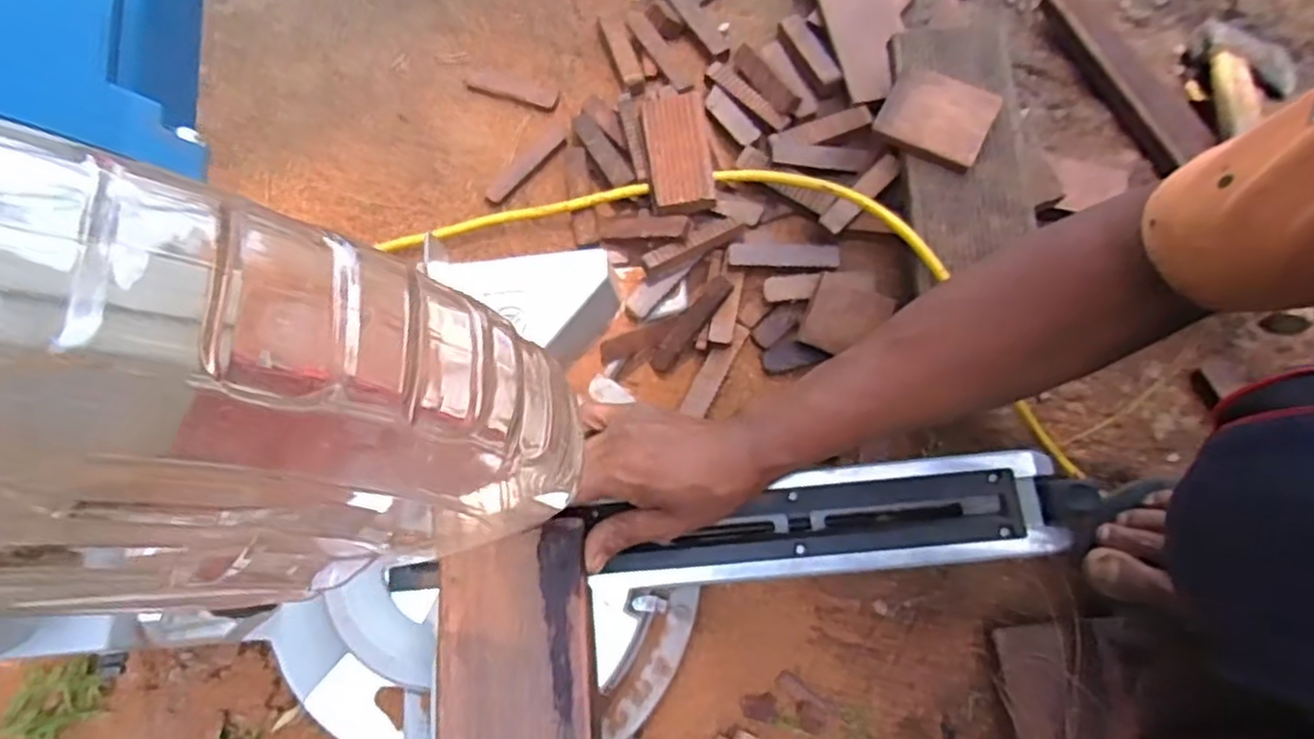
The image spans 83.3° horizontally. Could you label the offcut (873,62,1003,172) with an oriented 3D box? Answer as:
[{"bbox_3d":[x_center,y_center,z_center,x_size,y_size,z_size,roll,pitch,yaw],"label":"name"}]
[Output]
[{"bbox_3d":[0.215,-0.195,0.567,0.079,0.014,0.068,28,76,10],"label":"offcut"}]

